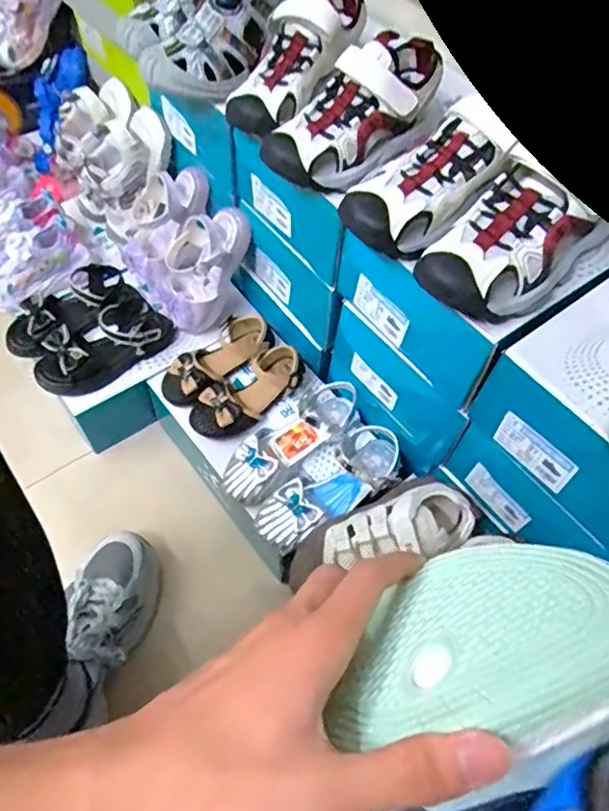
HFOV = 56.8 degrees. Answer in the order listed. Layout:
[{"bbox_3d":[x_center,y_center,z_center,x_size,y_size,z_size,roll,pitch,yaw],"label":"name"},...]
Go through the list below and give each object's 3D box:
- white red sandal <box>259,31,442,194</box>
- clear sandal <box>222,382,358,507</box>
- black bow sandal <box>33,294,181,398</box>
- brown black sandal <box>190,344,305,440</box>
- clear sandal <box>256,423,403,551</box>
[{"bbox_3d":[0.059,-0.317,0.593,0.208,0.078,0.084,-41,67,-2],"label":"white red sandal"},{"bbox_3d":[-0.017,0.041,0.724,0.200,0.064,0.072,-33,65,-22],"label":"clear sandal"},{"bbox_3d":[-0.293,-0.092,0.822,0.198,0.069,0.091,-33,65,-22],"label":"black bow sandal"},{"bbox_3d":[-0.074,-0.018,0.770,0.166,0.051,0.071,-35,66,-23],"label":"brown black sandal"},{"bbox_3d":[0.039,0.096,0.697,0.207,0.060,0.071,-33,65,-22],"label":"clear sandal"}]

